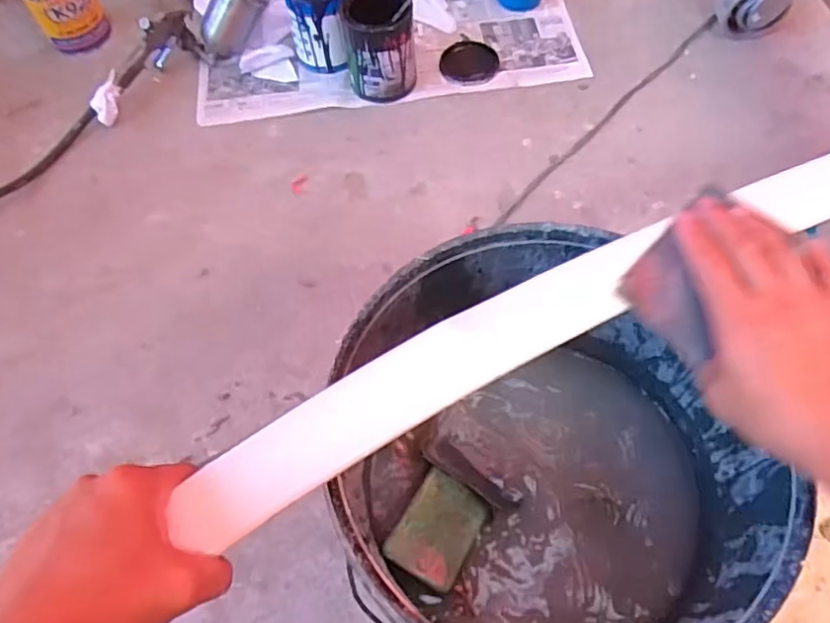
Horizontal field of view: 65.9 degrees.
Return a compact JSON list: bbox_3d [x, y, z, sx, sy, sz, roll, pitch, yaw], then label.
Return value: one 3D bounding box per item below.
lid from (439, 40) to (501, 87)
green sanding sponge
[{"bbox_3d":[0.088,-0.403,1.033,0.093,0.004,0.100,-1,61,2],"label":"lid"},{"bbox_3d":[0.020,0.174,0.516,0.059,0.026,0.082,26,64,16],"label":"green sanding sponge"}]

